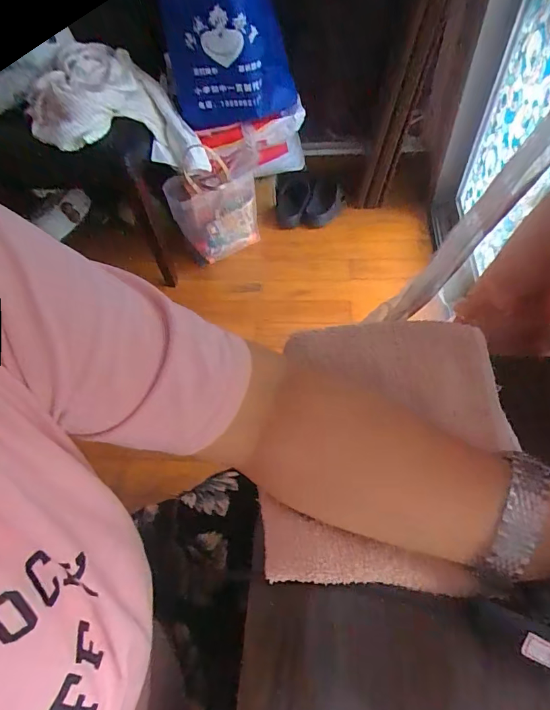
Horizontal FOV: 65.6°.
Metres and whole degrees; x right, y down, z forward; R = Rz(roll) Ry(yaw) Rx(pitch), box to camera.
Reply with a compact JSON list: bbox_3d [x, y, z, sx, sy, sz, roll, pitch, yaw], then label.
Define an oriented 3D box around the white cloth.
[{"bbox_3d":[-0.440,-0.701,1.211,0.415,0.247,0.332,-11,58,-2],"label":"white cloth"}]

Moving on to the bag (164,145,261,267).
[{"bbox_3d":[-0.193,-0.455,1.350,0.260,0.366,0.077,-1,58,4],"label":"bag"}]

